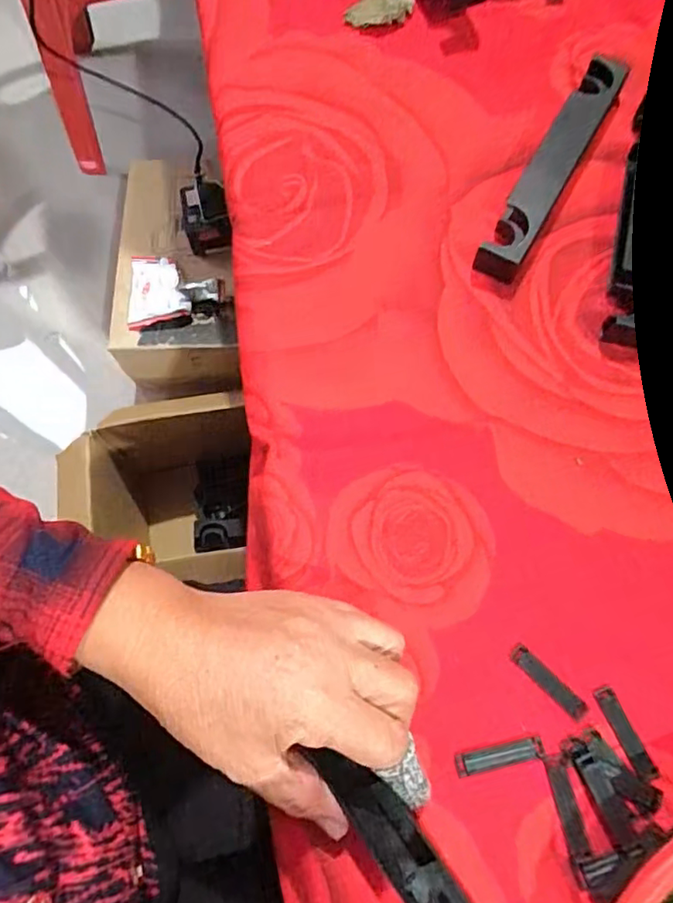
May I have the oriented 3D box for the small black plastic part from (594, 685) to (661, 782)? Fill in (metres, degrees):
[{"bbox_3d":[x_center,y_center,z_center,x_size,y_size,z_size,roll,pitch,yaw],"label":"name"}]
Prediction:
[{"bbox_3d":[0.149,0.145,0.299,0.011,0.004,0.046,-23,70,-7],"label":"small black plastic part"}]

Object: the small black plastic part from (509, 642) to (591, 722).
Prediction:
[{"bbox_3d":[0.113,0.122,0.309,0.010,0.004,0.046,-43,73,-13],"label":"small black plastic part"}]

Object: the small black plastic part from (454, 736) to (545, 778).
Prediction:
[{"bbox_3d":[0.084,0.156,0.297,0.045,0.004,0.010,-12,69,-3],"label":"small black plastic part"}]

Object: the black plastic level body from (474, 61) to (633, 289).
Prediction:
[{"bbox_3d":[0.164,-0.215,0.424,0.032,0.029,0.219,27,72,12],"label":"black plastic level body"}]

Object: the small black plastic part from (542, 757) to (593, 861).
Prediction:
[{"bbox_3d":[0.114,0.176,0.288,0.010,0.004,0.044,-13,69,-3],"label":"small black plastic part"}]

